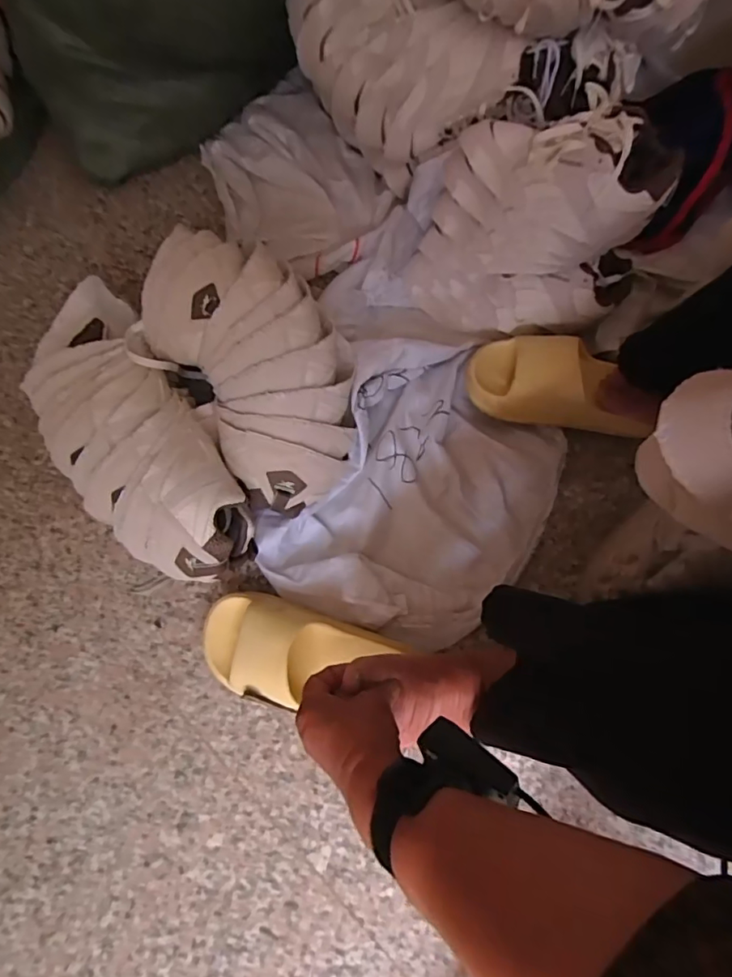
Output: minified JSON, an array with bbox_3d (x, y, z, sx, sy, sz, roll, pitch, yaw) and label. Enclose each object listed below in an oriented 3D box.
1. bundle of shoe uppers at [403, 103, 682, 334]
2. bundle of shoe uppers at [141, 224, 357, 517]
[{"bbox_3d":[0.187,-0.300,0.609,0.268,0.236,0.137,17,71,9],"label":"bundle of shoe uppers"},{"bbox_3d":[-0.124,-0.155,0.602,0.191,0.128,0.337,-34,71,-10],"label":"bundle of shoe uppers"}]

